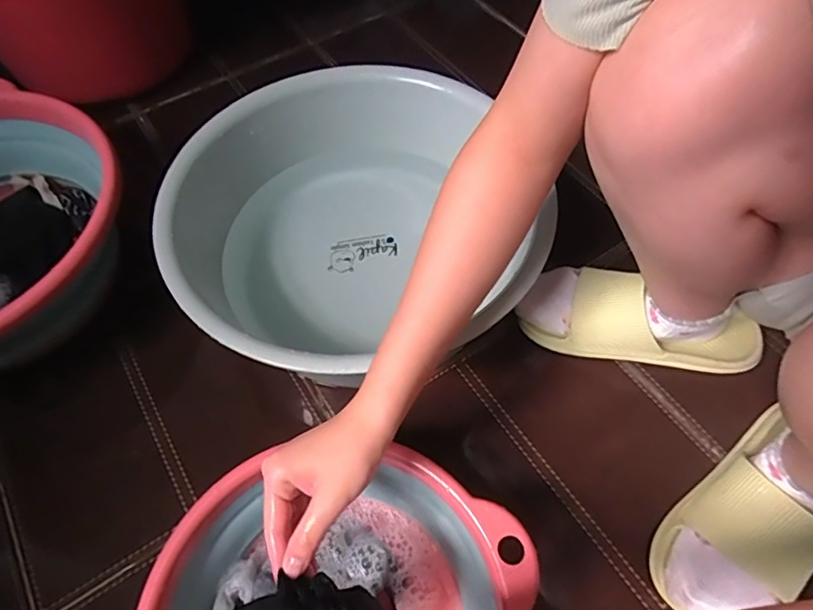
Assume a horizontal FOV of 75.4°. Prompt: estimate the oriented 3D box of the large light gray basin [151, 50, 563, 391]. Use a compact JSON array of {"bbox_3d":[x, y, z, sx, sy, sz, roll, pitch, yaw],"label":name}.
[{"bbox_3d":[-0.072,-0.078,0.588,0.344,0.142,0.383,-9,61,-6],"label":"large light gray basin"}]

